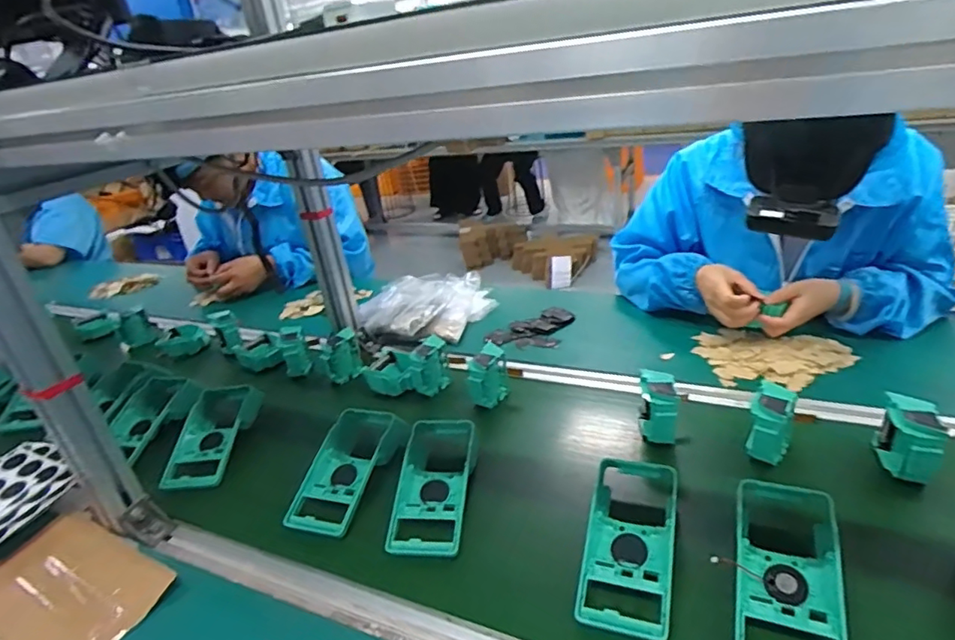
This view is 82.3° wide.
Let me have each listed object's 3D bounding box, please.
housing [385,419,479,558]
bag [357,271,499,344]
[{"bbox_3d":[-0.051,0.191,0.650,0.089,0.056,0.187,-1,27,7],"label":"housing"},{"bbox_3d":[-0.099,-0.032,1.050,0.272,0.081,0.199,-7,27,-5],"label":"bag"}]

